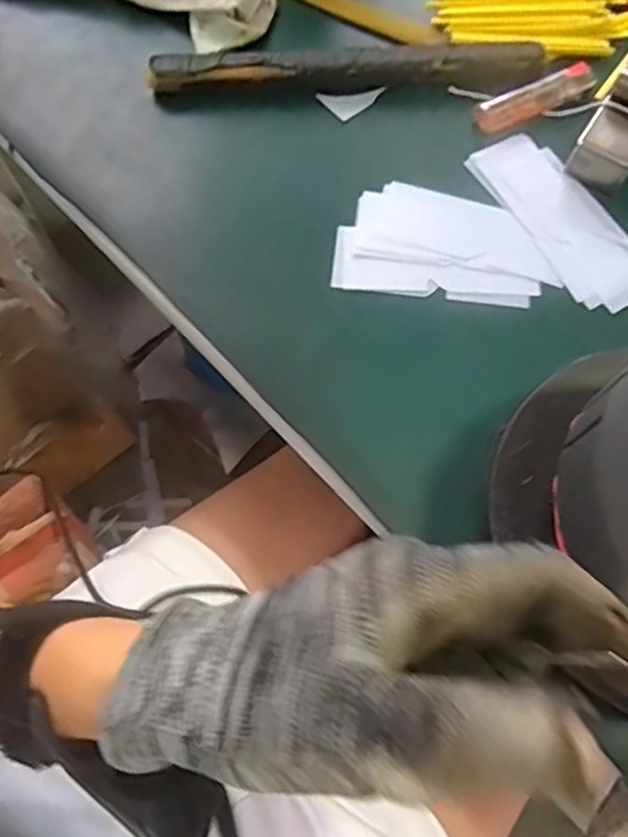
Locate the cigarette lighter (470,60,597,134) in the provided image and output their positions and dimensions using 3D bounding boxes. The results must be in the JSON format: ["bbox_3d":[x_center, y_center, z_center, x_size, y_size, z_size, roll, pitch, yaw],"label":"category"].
[{"bbox_3d":[0.150,-0.215,0.441,0.086,0.013,0.022,-25,72,-10],"label":"cigarette lighter"}]

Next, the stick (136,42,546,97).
[{"bbox_3d":[0.023,-0.233,0.443,0.258,0.024,0.034,-1,70,-2],"label":"stick"}]

